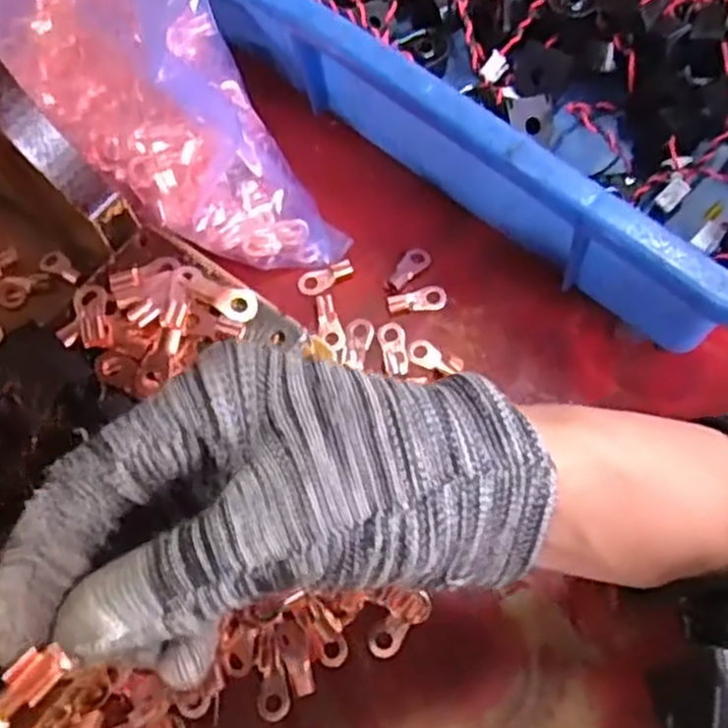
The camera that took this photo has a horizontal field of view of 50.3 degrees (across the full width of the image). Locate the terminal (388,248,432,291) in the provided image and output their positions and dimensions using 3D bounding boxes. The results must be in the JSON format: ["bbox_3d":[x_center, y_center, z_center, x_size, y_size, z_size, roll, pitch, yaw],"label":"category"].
[{"bbox_3d":[0.020,-0.043,0.345,0.011,0.005,0.025,30,72,15],"label":"terminal"}]

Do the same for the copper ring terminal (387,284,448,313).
[{"bbox_3d":[0.023,-0.029,0.340,0.026,0.004,0.012,-7,67,1],"label":"copper ring terminal"}]

